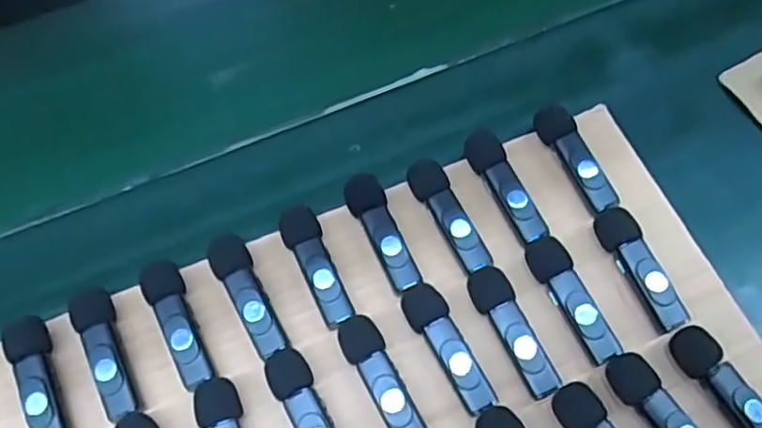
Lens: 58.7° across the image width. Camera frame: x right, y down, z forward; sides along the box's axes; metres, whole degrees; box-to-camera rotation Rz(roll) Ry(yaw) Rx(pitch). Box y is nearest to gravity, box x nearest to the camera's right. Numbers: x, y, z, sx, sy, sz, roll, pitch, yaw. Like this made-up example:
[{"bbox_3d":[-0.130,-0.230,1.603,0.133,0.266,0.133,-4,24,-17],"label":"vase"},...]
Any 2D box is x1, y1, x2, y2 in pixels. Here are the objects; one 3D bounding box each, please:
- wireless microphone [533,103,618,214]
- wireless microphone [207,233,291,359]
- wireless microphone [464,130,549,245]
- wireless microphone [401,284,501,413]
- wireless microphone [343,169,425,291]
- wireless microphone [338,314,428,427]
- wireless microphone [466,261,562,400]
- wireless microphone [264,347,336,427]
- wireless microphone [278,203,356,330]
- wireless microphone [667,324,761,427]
[{"bbox_3d":[0.103,-0.029,0.357,0.017,0.015,0.064,-24,67,-10],"label":"wireless microphone"},{"bbox_3d":[-0.064,0.040,0.327,0.018,0.013,0.063,-26,67,-10],"label":"wireless microphone"},{"bbox_3d":[0.065,-0.014,0.350,0.017,0.016,0.063,-26,67,-11],"label":"wireless microphone"},{"bbox_3d":[0.031,0.063,0.316,0.019,0.015,0.064,-26,67,-10],"label":"wireless microphone"},{"bbox_3d":[0.001,0.010,0.341,0.019,0.014,0.064,-21,66,-9],"label":"wireless microphone"},{"bbox_3d":[0.001,0.077,0.309,0.018,0.018,0.065,-26,67,-10],"label":"wireless microphone"},{"bbox_3d":[0.061,0.054,0.317,0.019,0.012,0.065,-21,66,-9],"label":"wireless microphone"},{"bbox_3d":[-0.032,0.091,0.303,0.018,0.016,0.066,-26,67,-10],"label":"wireless microphone"},{"bbox_3d":[-0.032,0.026,0.335,0.019,0.015,0.064,-21,66,-8],"label":"wireless microphone"},{"bbox_3d":[0.155,0.082,0.305,0.017,0.018,0.066,-29,68,-12],"label":"wireless microphone"}]

